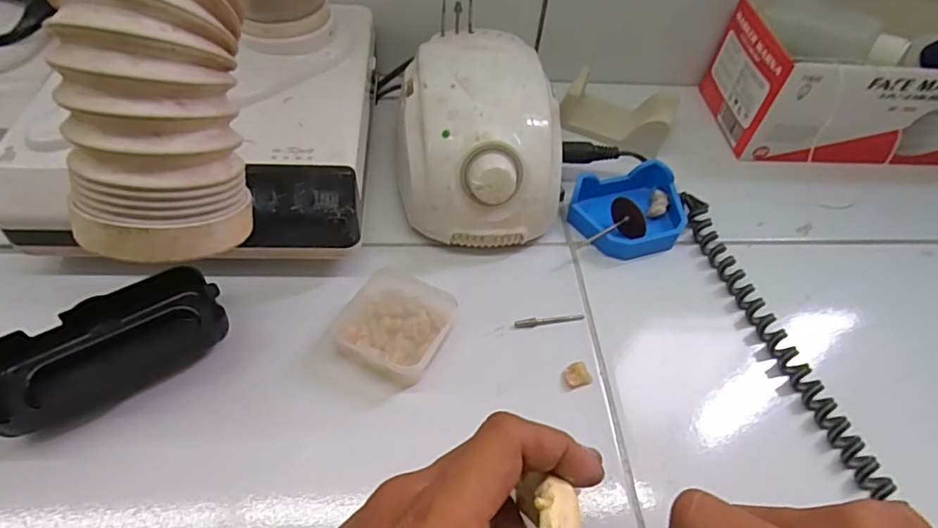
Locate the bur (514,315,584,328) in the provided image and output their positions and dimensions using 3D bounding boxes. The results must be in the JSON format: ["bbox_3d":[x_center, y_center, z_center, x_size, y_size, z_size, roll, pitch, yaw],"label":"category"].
[{"bbox_3d":[0.049,0.034,0.330,0.043,0.004,0.005,-4,54,-9],"label":"bur"}]

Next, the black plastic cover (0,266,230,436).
[{"bbox_3d":[-0.187,0.042,0.284,0.108,0.023,0.053,-30,61,-25],"label":"black plastic cover"}]

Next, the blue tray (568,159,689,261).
[{"bbox_3d":[0.114,-0.039,0.377,0.077,0.029,0.062,-17,57,-18],"label":"blue tray"}]

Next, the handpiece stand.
[{"bbox_3d":[0.120,-0.123,0.444,0.084,0.028,0.059,22,54,11],"label":"handpiece stand"}]

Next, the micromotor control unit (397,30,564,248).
[{"bbox_3d":[0.008,-0.085,0.369,0.104,0.078,0.140,-2,53,-7],"label":"micromotor control unit"}]

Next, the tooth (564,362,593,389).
[{"bbox_3d":[0.061,0.062,0.308,0.015,0.006,0.013,-12,55,-15],"label":"tooth"}]

